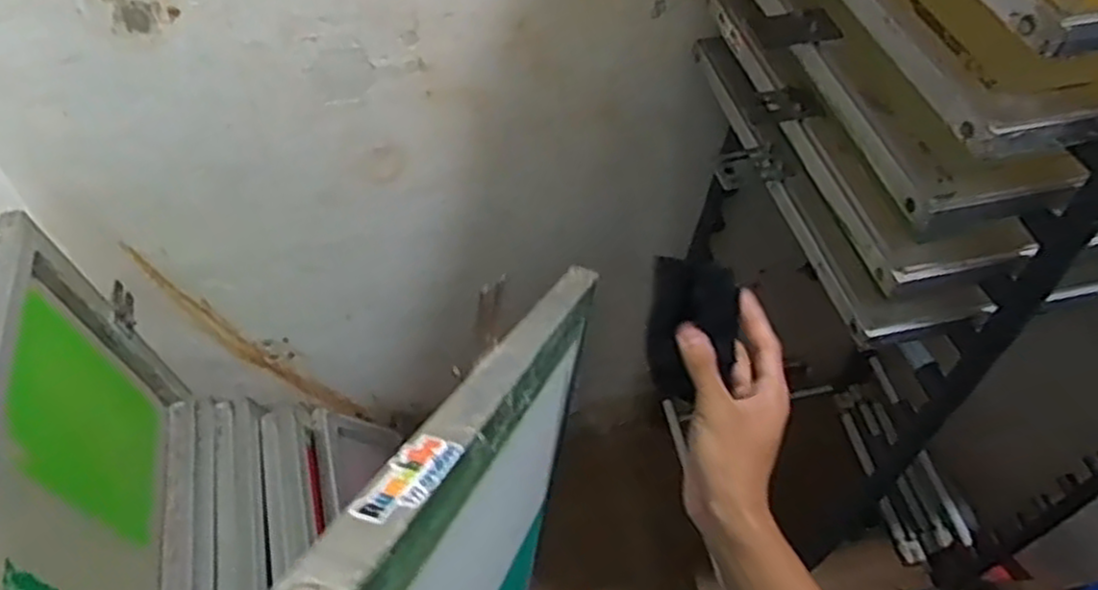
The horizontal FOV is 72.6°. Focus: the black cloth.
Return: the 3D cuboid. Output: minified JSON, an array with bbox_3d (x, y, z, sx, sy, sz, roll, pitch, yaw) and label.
[{"bbox_3d":[0.098,0.024,0.516,0.057,0.015,0.093,6,94,4],"label":"black cloth"}]

